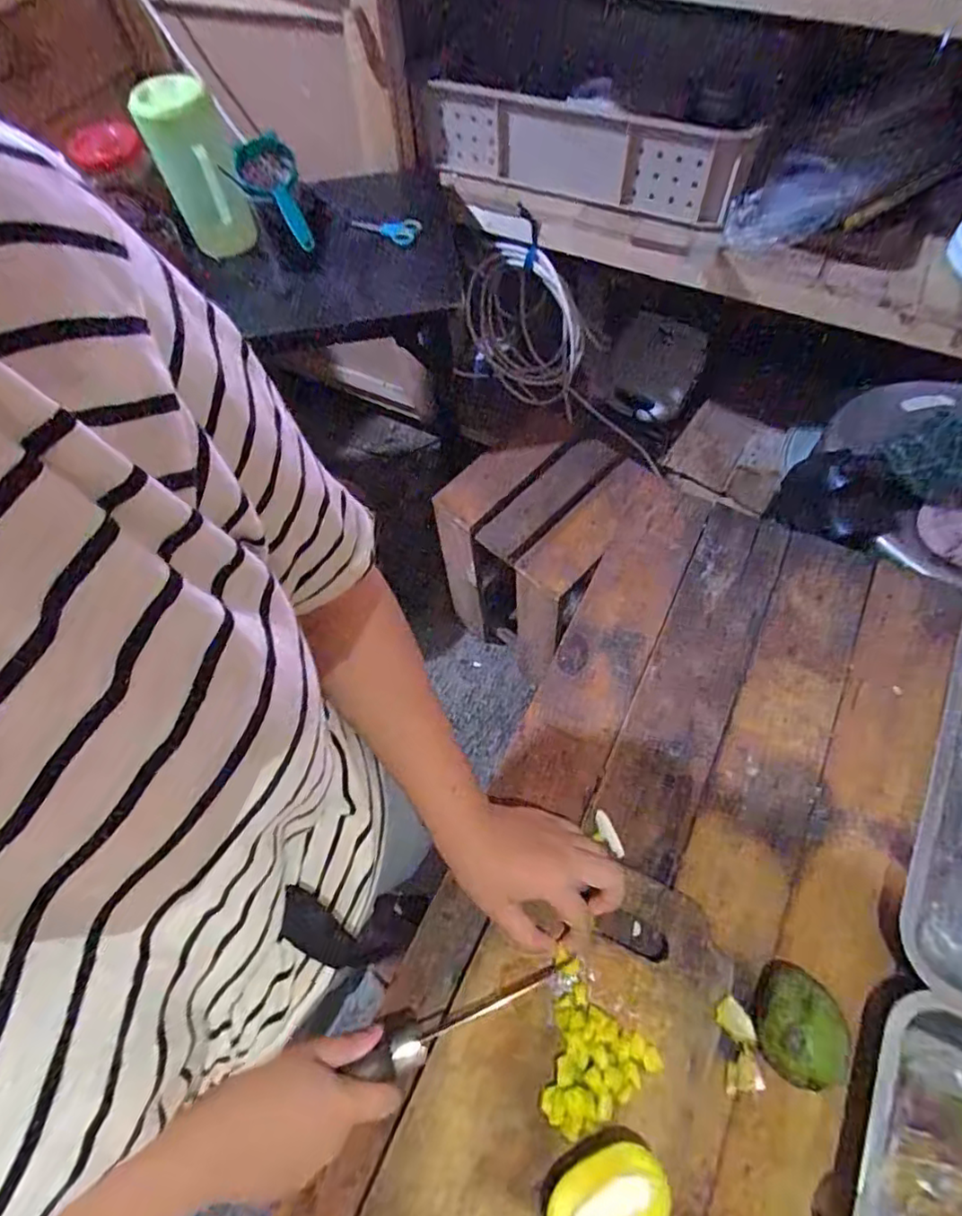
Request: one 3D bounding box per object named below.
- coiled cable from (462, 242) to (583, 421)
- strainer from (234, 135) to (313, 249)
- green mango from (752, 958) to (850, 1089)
[{"bbox_3d":[0.077,-0.552,1.195,0.257,0.333,0.039,32,69,18],"label":"coiled cable"},{"bbox_3d":[-0.262,-0.548,0.802,0.073,0.023,0.140,-32,103,-14],"label":"strainer"},{"bbox_3d":[0.224,0.293,0.421,0.054,0.055,0.071,-8,61,-2],"label":"green mango"}]

